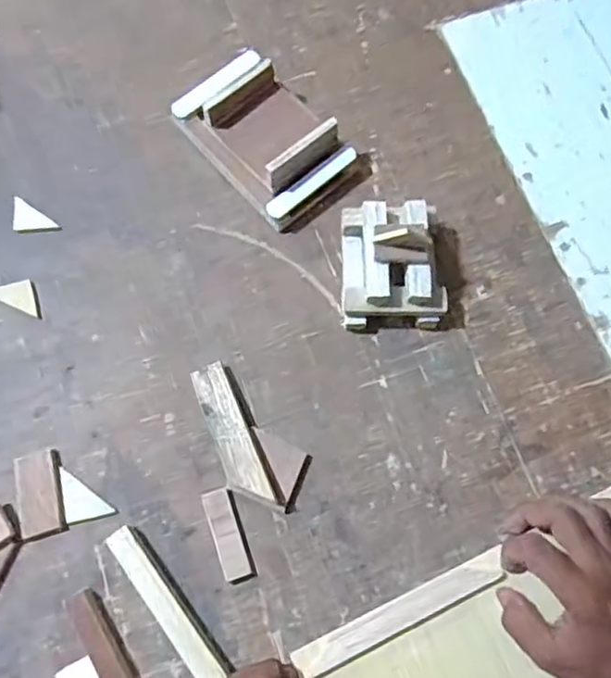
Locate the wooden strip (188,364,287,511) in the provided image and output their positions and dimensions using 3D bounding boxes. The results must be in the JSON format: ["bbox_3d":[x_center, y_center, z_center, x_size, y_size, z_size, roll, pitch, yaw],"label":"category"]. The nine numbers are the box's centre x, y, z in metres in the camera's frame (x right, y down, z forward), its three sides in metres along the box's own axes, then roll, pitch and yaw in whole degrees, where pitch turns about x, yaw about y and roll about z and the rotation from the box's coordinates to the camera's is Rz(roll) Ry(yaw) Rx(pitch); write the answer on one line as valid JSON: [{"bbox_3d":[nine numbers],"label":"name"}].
[{"bbox_3d":[-0.055,0.077,0.512,0.034,0.025,0.120,-23,76,-7],"label":"wooden strip"}]

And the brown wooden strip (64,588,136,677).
[{"bbox_3d":[-0.143,0.222,0.464,0.020,0.017,0.088,-31,77,-9],"label":"brown wooden strip"}]

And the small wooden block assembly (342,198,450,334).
[{"bbox_3d":[0.072,-0.062,0.530,0.082,0.063,0.096,-1,74,-1],"label":"small wooden block assembly"}]

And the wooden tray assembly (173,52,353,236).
[{"bbox_3d":[-0.035,-0.180,0.571,0.100,0.048,0.151,-40,78,-11],"label":"wooden tray assembly"}]

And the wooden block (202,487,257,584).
[{"bbox_3d":[-0.058,0.150,0.498,0.024,0.007,0.068,-18,75,-6],"label":"wooden block"}]

